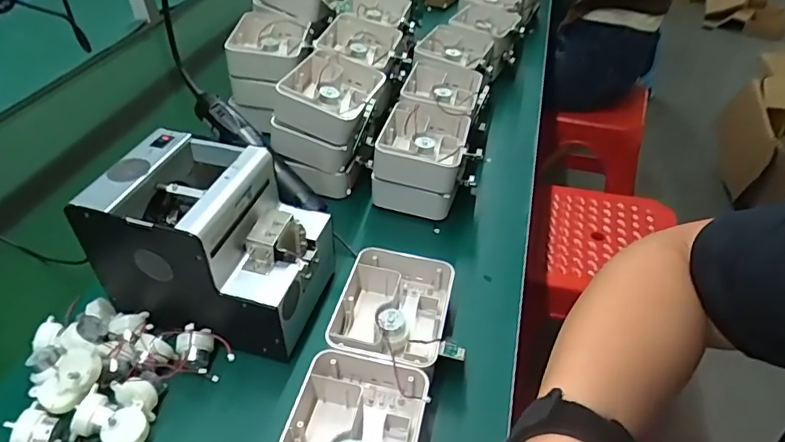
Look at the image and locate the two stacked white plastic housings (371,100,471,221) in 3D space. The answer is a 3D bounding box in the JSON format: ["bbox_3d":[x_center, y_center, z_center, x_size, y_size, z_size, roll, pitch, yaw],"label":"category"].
[{"bbox_3d":[0.038,-0.074,0.644,0.103,0.092,0.123,6,39,11],"label":"two stacked white plastic housings"}]

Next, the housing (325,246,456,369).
[{"bbox_3d":[0.000,0.085,0.494,0.103,0.039,0.131,7,39,12],"label":"housing"}]

